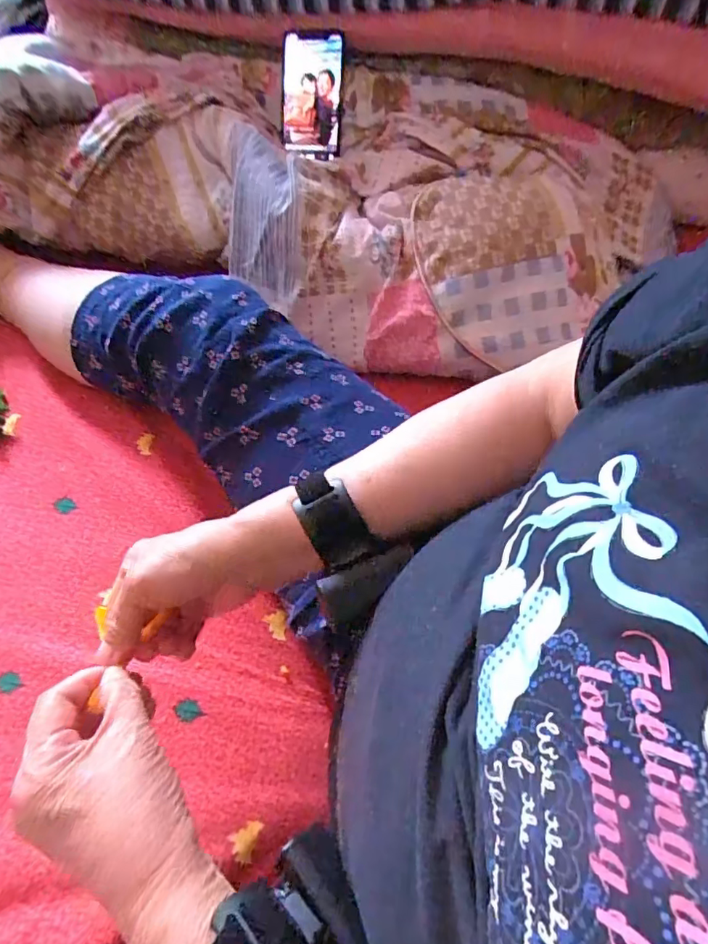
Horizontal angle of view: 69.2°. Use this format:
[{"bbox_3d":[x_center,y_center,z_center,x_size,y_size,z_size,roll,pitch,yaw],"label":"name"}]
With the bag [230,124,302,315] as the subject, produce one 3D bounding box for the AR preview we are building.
[{"bbox_3d":[-0.101,-0.270,0.558,0.083,0.105,0.157,-5,62,-3],"label":"bag"}]

